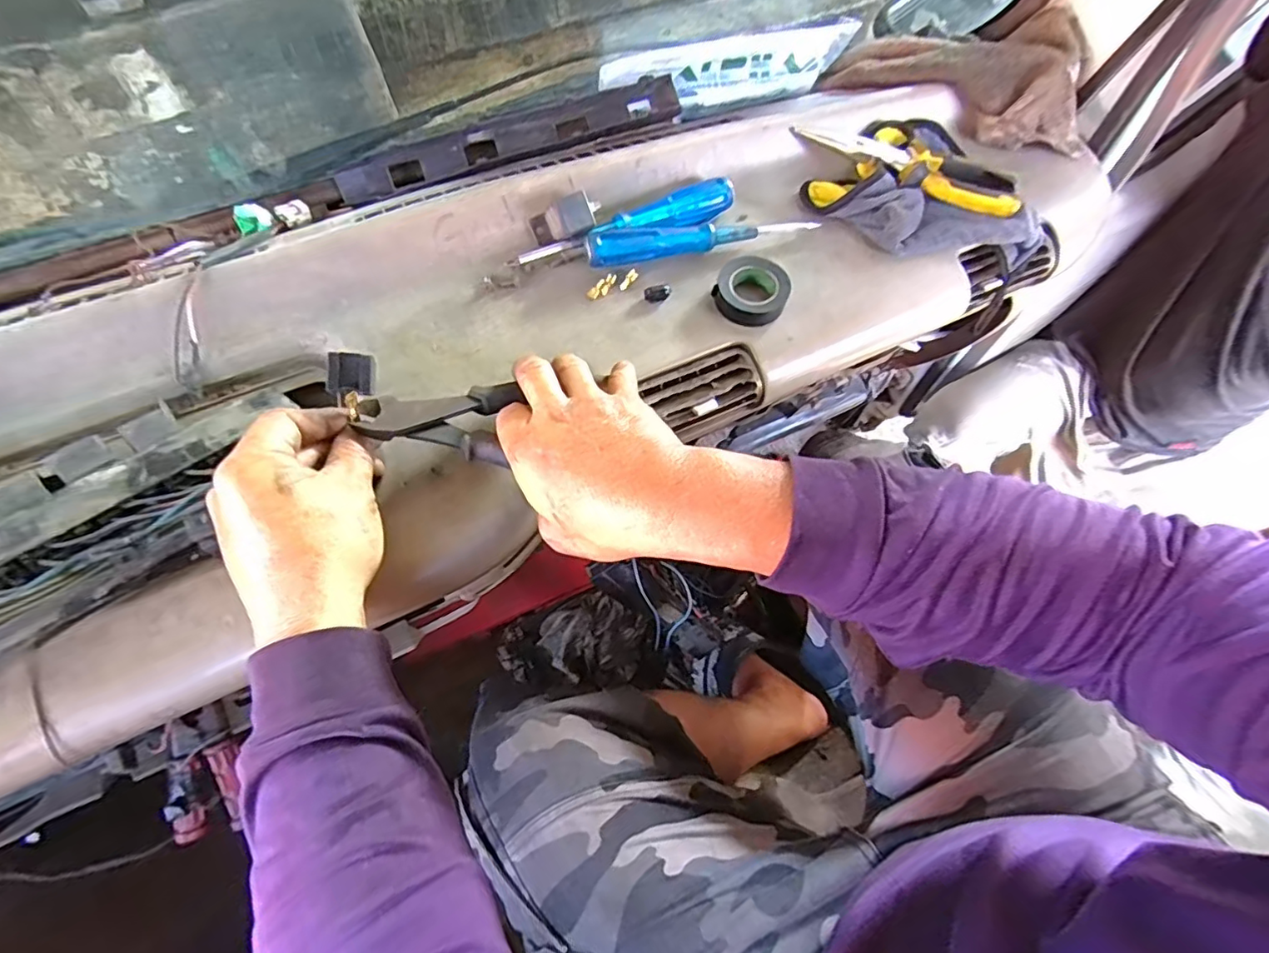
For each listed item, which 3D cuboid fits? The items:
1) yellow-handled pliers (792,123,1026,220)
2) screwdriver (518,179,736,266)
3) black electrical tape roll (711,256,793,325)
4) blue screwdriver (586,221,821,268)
[{"bbox_3d":[0.239,-0.277,0.499,0.197,0.024,0.037,29,67,11],"label":"yellow-handled pliers"},{"bbox_3d":[-0.004,-0.209,0.466,0.184,0.028,0.026,-15,66,-9],"label":"screwdriver"},{"bbox_3d":[0.092,-0.147,0.445,0.054,0.021,0.054,1,65,-2],"label":"black electrical tape roll"},{"bbox_3d":[0.053,-0.192,0.453,0.184,0.019,0.027,-10,66,-7],"label":"blue screwdriver"}]

